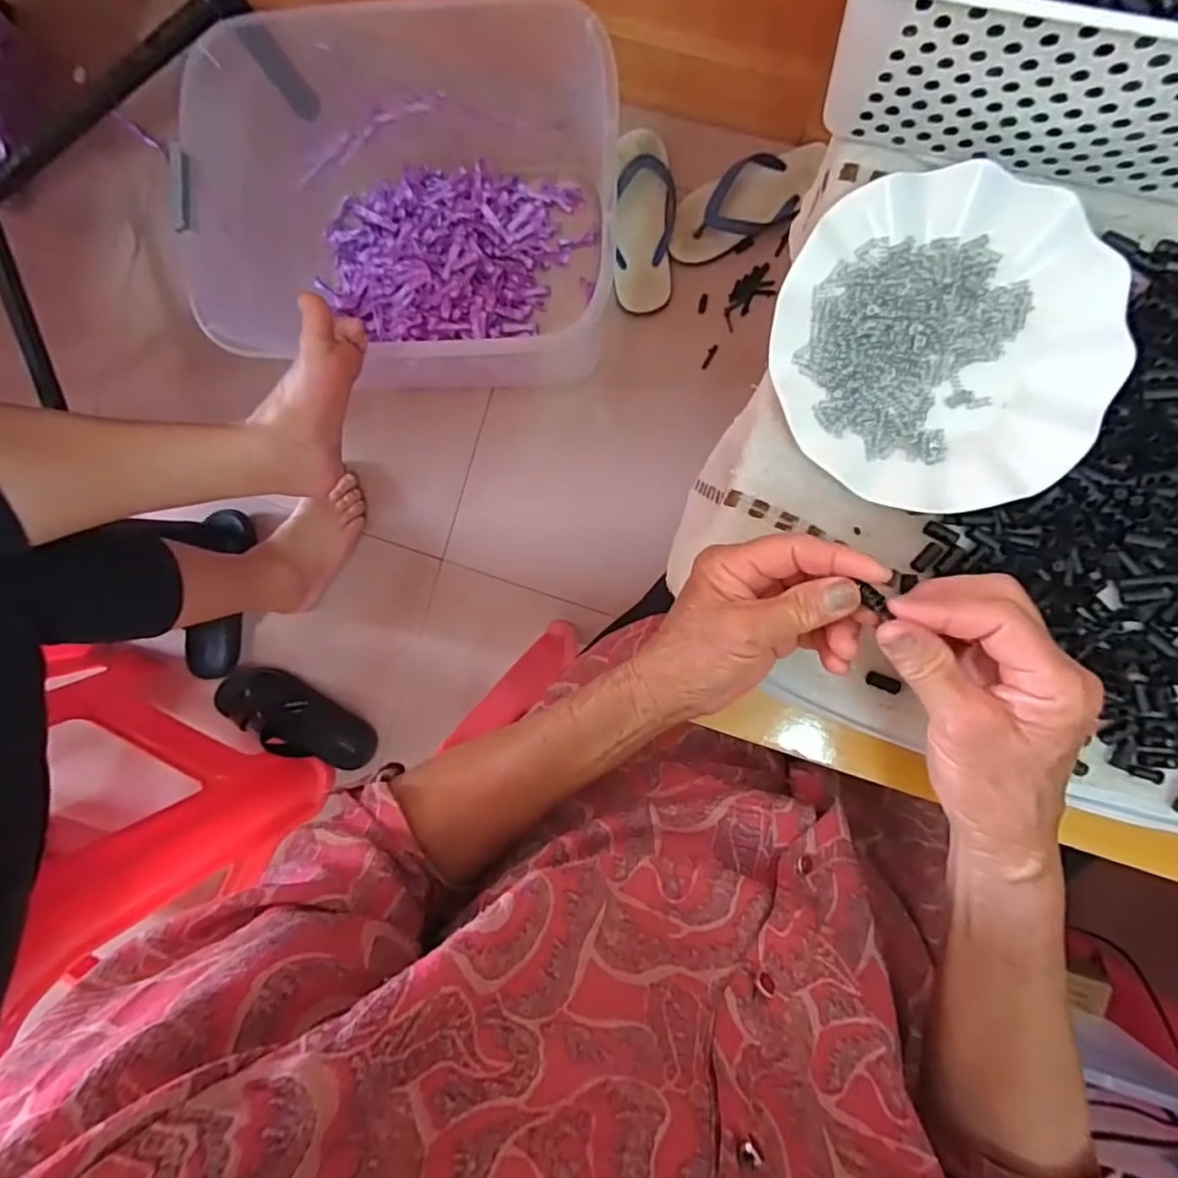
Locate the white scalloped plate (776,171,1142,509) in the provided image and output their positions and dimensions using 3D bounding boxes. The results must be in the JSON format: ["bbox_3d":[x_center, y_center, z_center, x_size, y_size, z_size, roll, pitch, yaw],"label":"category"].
[{"bbox_3d":[0.199,-0.138,0.349,0.178,0.019,0.178,0,94,6],"label":"white scalloped plate"}]

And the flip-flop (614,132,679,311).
[{"bbox_3d":[0.073,-0.505,0.844,0.089,0.040,0.231,3,94,6],"label":"flip-flop"}]

